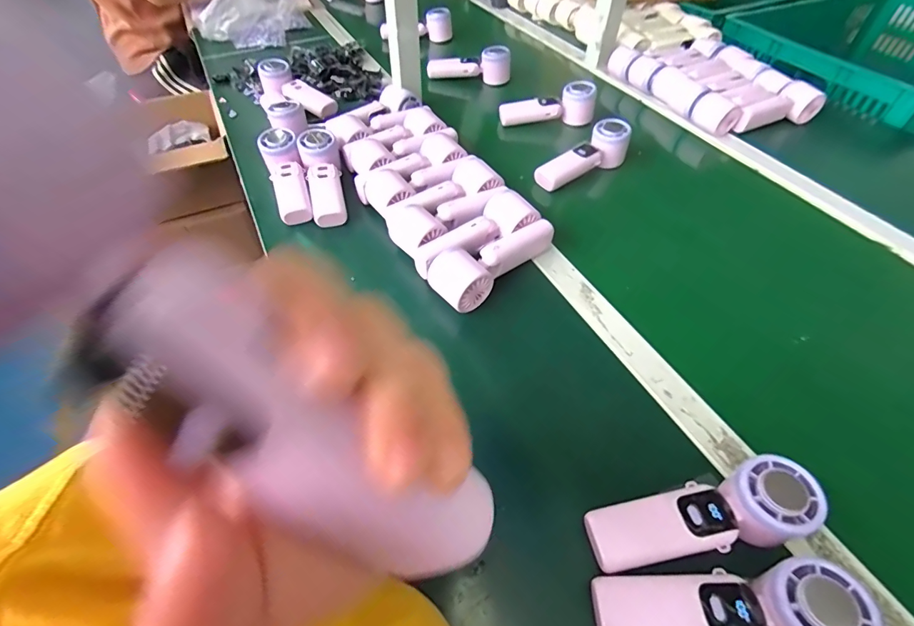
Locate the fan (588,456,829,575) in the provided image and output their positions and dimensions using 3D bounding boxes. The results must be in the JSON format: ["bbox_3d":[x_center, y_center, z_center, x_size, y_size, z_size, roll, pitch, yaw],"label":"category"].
[{"bbox_3d":[0.185,0.158,0.334,0.166,0.041,0.052,-16,51,3],"label":"fan"}]

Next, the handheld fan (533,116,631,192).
[{"bbox_3d":[0.195,-0.243,0.671,0.167,0.051,0.054,-28,55,-23],"label":"handheld fan"}]

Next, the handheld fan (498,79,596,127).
[{"bbox_3d":[0.158,-0.370,0.770,0.164,0.054,0.053,-8,49,-7],"label":"handheld fan"}]

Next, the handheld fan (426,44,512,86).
[{"bbox_3d":[0.025,-0.510,0.894,0.172,0.062,0.057,-2,49,-2],"label":"handheld fan"}]

